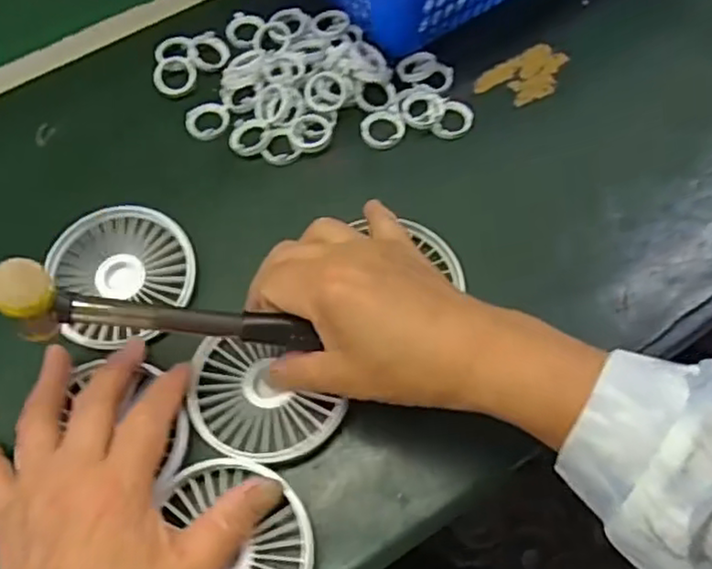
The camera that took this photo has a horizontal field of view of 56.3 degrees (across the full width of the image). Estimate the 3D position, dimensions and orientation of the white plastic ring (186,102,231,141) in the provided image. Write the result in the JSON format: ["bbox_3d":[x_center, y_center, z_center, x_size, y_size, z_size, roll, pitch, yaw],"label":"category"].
[{"bbox_3d":[-0.100,-0.110,0.448,0.029,0.004,0.029,-1,63,2],"label":"white plastic ring"}]

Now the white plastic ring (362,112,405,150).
[{"bbox_3d":[0.018,-0.102,0.438,0.028,0.007,0.025,-2,63,1],"label":"white plastic ring"}]

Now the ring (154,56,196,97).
[{"bbox_3d":[-0.126,-0.144,0.459,0.028,0.006,0.032,-7,63,-1],"label":"ring"}]

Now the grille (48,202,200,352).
[{"bbox_3d":[-0.139,-0.006,0.394,0.084,0.016,0.083,-1,63,2],"label":"grille"}]

